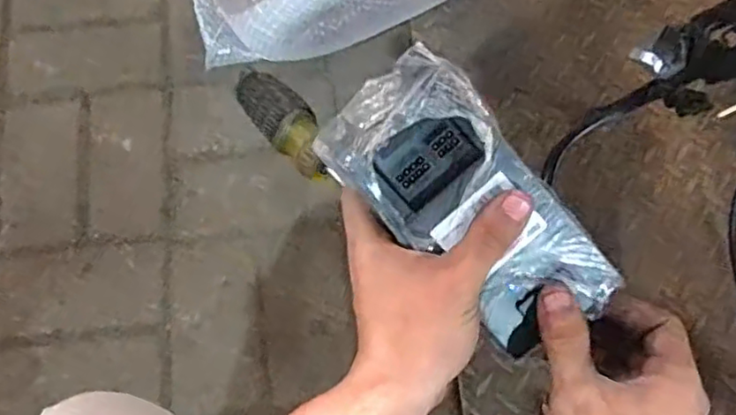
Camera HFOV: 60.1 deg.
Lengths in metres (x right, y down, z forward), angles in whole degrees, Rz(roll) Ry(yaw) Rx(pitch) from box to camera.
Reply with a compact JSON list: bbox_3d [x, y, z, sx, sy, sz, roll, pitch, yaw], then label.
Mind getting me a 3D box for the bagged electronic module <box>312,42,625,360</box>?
[{"bbox_3d":[0.059,0.004,0.316,0.154,0.042,0.070,44,97,-3],"label":"bagged electronic module"}]

